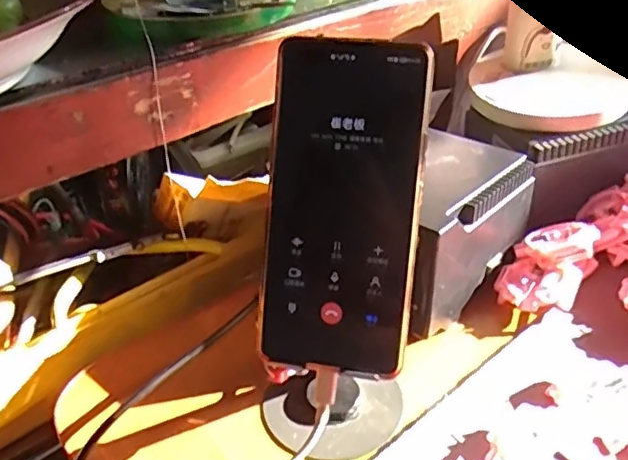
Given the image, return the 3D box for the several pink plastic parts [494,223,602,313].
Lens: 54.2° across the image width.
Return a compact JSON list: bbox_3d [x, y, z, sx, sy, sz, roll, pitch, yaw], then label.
[{"bbox_3d":[0.162,0.024,0.428,0.051,0.035,0.074,21,41,31],"label":"several pink plastic parts"}]

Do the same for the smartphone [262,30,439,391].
[{"bbox_3d":[0.014,-0.010,0.306,0.075,0.163,0.008,6,6,13],"label":"smartphone"}]

